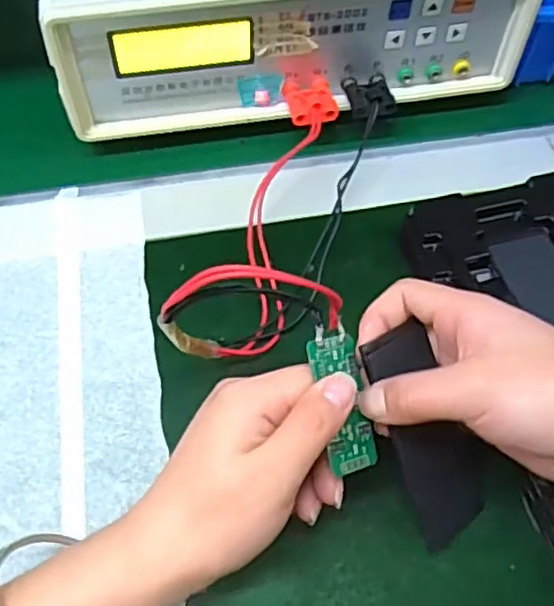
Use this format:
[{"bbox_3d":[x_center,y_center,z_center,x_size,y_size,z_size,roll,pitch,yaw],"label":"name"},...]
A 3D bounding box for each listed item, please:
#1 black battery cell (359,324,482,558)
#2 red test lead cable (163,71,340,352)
[{"bbox_3d":[0.069,0.057,0.299,0.048,0.010,0.093,-23,97,-31],"label":"black battery cell"},{"bbox_3d":[-0.004,-0.064,0.356,0.072,0.085,0.204,4,57,1],"label":"red test lead cable"}]

